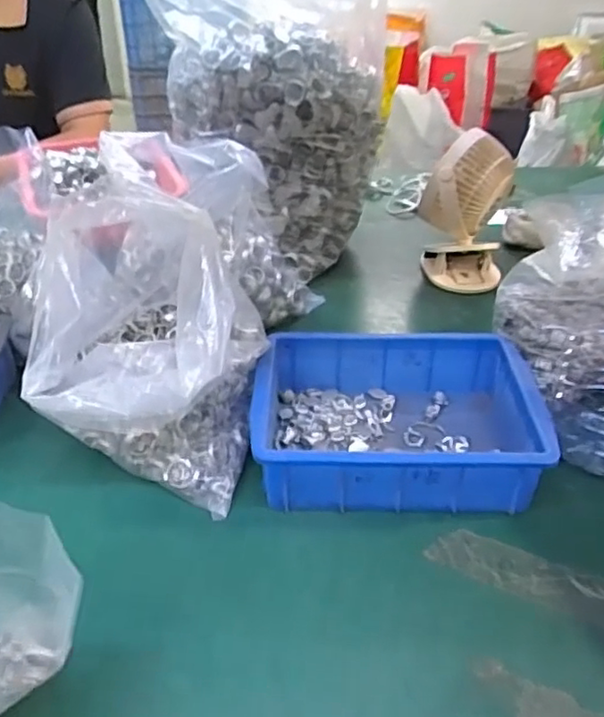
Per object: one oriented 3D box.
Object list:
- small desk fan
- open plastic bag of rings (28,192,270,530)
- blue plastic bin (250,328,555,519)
[{"bbox_3d":[0.209,-0.185,0.805,0.111,0.175,0.080,12,37,15],"label":"small desk fan"},{"bbox_3d":[-0.137,-0.027,0.565,0.193,0.210,0.232,5,36,6],"label":"open plastic bag of rings"},{"bbox_3d":[0.082,0.054,0.574,0.245,0.074,0.173,2,36,2],"label":"blue plastic bin"}]

